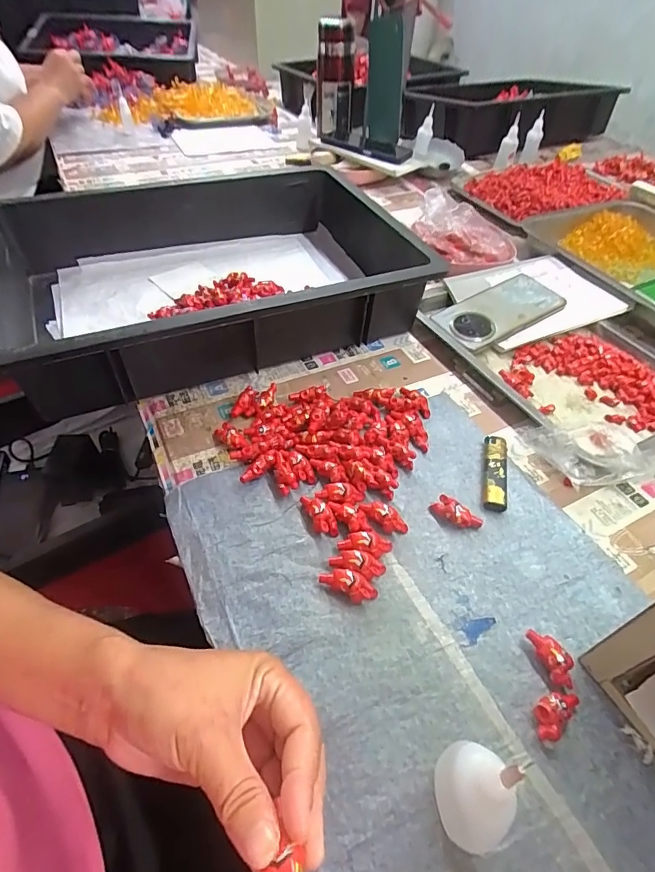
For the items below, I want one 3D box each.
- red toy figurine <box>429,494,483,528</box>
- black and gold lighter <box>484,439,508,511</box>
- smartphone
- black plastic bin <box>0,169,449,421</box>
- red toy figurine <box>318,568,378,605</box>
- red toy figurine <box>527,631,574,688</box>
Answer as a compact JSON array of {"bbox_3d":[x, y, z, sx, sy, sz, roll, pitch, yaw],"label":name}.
[{"bbox_3d":[0.107,0.067,0.387,0.041,0.016,0.017,31,53,23],"label":"red toy figurine"},{"bbox_3d":[0.152,0.033,0.421,0.019,0.014,0.077,12,48,7],"label":"black and gold lighter"},{"bbox_3d":[0.212,-0.154,0.570,0.157,0.013,0.080,-24,60,-17],"label":"smartphone"},{"bbox_3d":[-0.131,-0.208,0.562,0.474,0.093,0.348,-17,51,-18],"label":"black plastic bin"},{"bbox_3d":[0.015,0.109,0.340,0.042,0.014,0.018,21,50,15],"label":"red toy figurine"},{"bbox_3d":[0.151,0.150,0.313,0.018,0.014,0.038,-17,51,-17],"label":"red toy figurine"}]

